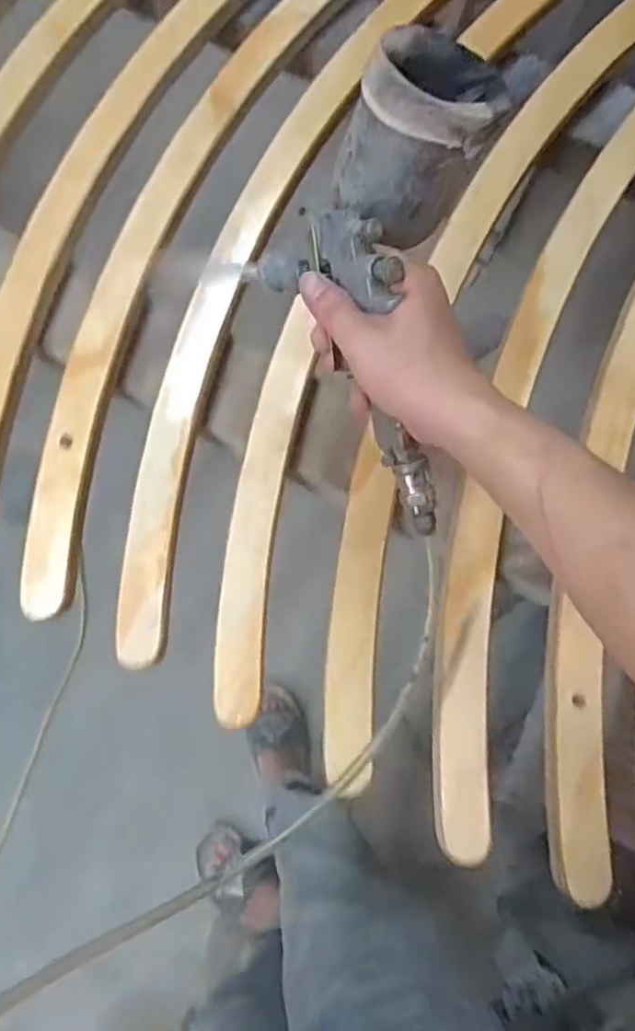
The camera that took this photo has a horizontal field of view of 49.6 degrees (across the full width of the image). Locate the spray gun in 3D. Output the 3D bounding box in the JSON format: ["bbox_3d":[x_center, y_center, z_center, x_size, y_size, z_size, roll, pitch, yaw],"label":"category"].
[{"bbox_3d":[0.031,-0.137,0.418,0.133,0.082,0.277,3,100,-1],"label":"spray gun"}]

